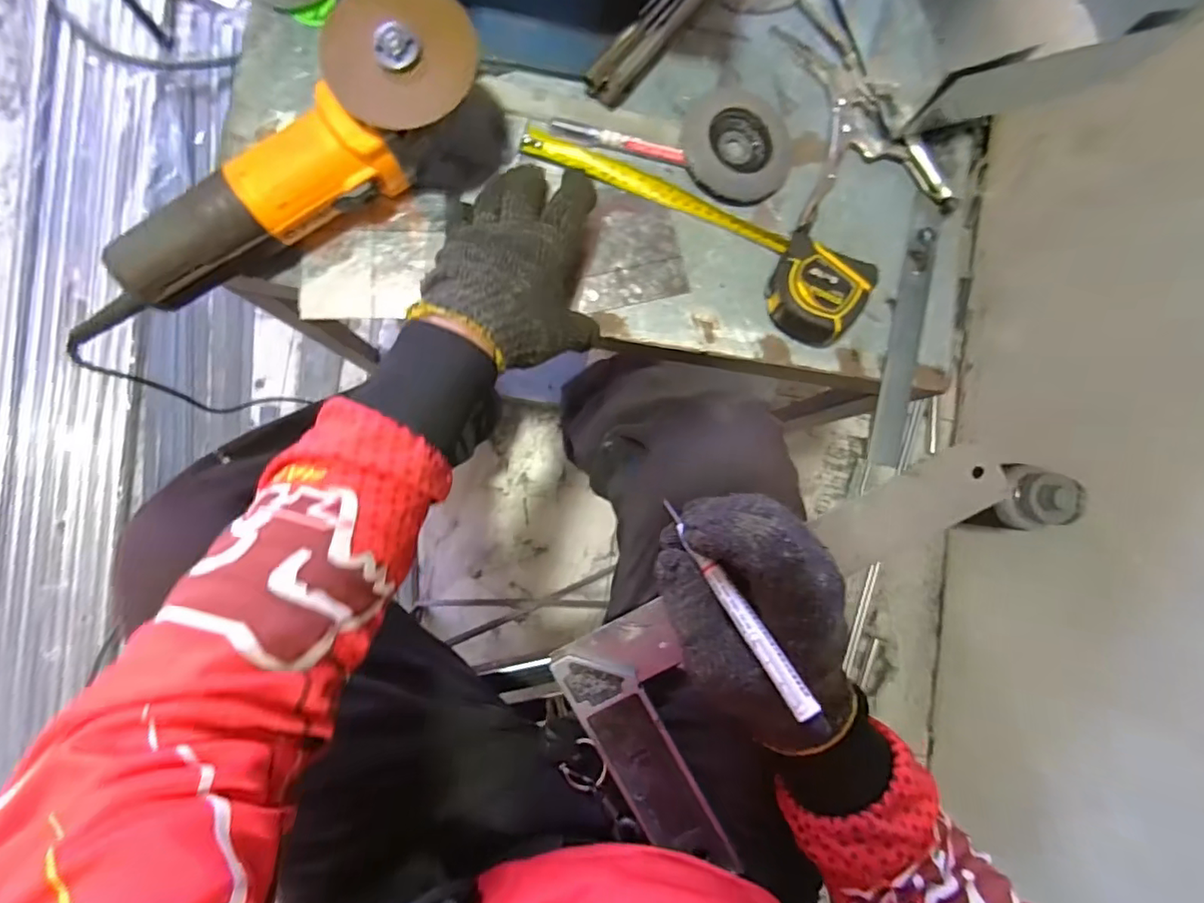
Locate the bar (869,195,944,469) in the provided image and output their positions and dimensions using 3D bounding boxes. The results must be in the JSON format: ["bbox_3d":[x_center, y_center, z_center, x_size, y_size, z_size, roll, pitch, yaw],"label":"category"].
[{"bbox_3d":[0.254,-0.100,0.461,0.025,0.010,0.224,13,89,0],"label":"bar"}]

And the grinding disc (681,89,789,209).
[{"bbox_3d":[0.112,-0.252,0.454,0.092,0.018,0.096,0,89,-1],"label":"grinding disc"}]

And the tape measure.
[{"bbox_3d":[0.078,-0.190,0.436,0.299,0.039,0.078,36,88,-1],"label":"tape measure"}]

